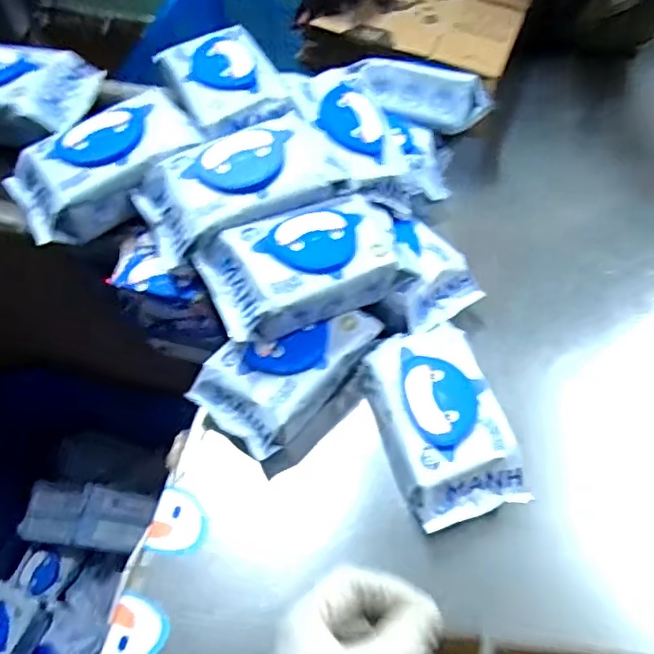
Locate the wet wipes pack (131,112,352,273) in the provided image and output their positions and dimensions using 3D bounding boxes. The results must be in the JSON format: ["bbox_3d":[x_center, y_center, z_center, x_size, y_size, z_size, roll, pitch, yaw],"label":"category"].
[{"bbox_3d":[-0.092,-0.157,0.624,0.212,0.055,0.120,-25,63,-13],"label":"wet wipes pack"}]

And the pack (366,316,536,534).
[{"bbox_3d":[0.115,0.100,0.604,0.116,0.079,0.193,-15,61,-8],"label":"pack"}]

